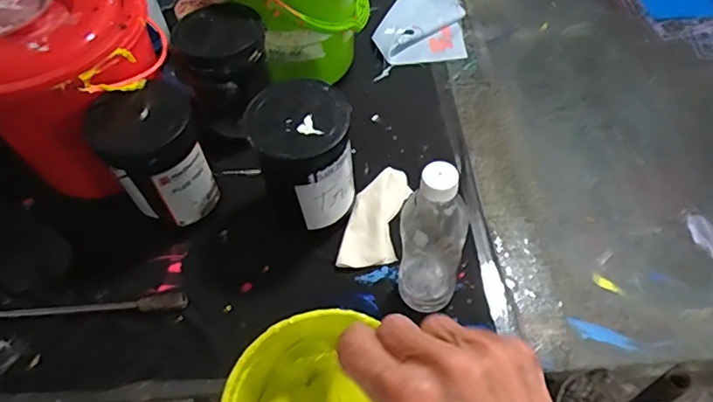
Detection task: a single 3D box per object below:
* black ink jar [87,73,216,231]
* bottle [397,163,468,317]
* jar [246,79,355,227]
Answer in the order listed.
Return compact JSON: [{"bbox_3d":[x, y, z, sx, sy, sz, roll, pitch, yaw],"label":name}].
[{"bbox_3d":[-0.227,-0.048,0.617,0.105,0.161,0.114,-27,58,-13],"label":"black ink jar"},{"bbox_3d":[0.071,0.040,0.499,0.057,0.203,0.052,-2,55,3],"label":"bottle"},{"bbox_3d":[-0.055,-0.044,0.593,0.099,0.159,0.097,-2,55,3],"label":"jar"}]

